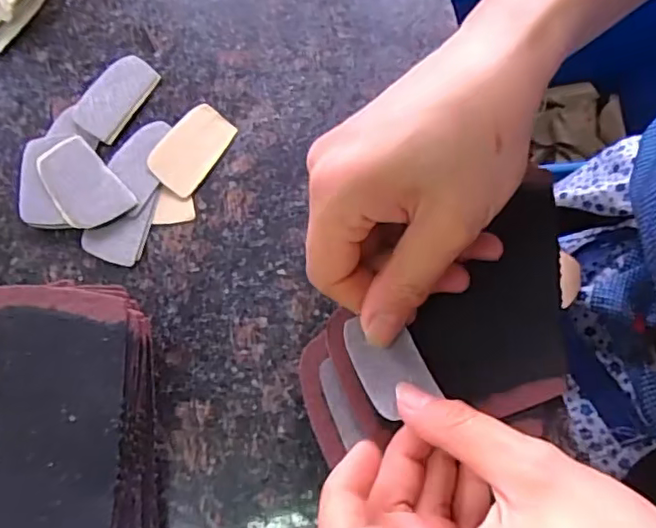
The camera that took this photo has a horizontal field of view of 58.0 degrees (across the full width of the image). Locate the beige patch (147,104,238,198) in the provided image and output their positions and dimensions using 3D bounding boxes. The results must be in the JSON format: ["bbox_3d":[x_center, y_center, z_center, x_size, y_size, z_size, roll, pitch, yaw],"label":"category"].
[{"bbox_3d":[-0.069,-0.059,0.299,0.027,0.007,0.048,29,74,11],"label":"beige patch"}]

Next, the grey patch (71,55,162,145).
[{"bbox_3d":[-0.113,-0.088,0.312,0.030,0.007,0.049,27,73,11],"label":"grey patch"}]

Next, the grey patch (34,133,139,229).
[{"bbox_3d":[-0.121,-0.040,0.289,0.031,0.004,0.051,-39,77,-20],"label":"grey patch"}]

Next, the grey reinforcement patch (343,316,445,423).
[{"bbox_3d":[0.026,0.041,0.252,0.029,0.004,0.044,-20,68,-17],"label":"grey reinforcement patch"}]

